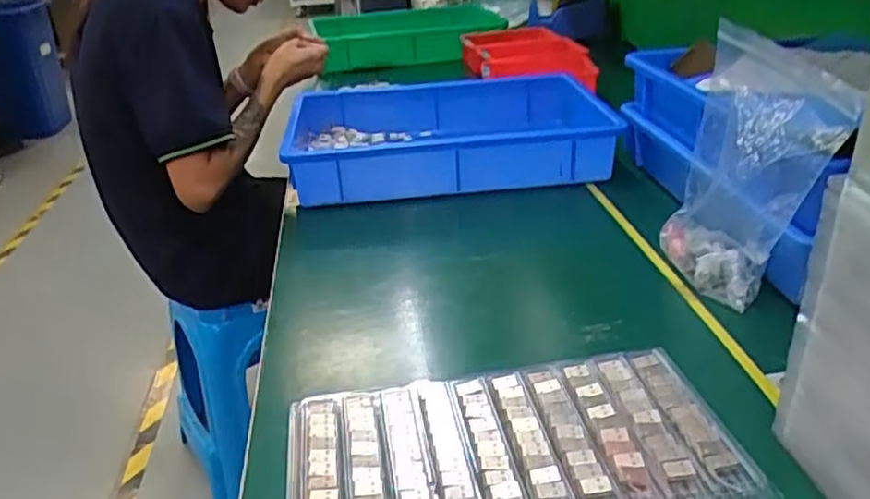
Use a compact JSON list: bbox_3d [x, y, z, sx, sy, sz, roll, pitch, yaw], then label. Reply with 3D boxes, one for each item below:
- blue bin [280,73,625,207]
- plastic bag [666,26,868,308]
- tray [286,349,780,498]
[{"bbox_3d":[0.007,-0.154,0.986,0.408,0.095,0.310,-6,26,-3],"label":"blue bin"},{"bbox_3d":[0.270,-0.061,0.615,0.064,0.220,0.170,-7,26,-5],"label":"plastic bag"},{"bbox_3d":[0.050,0.138,0.470,0.291,0.027,0.157,-7,26,-4],"label":"tray"}]

